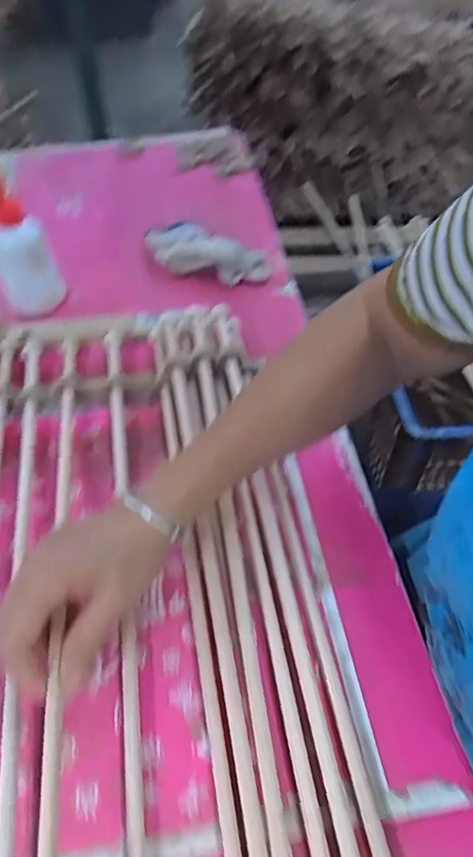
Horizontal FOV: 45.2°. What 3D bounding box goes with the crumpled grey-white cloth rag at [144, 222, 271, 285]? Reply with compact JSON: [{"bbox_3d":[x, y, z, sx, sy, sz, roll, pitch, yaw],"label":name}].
[{"bbox_3d":[-0.034,-0.224,0.705,0.148,0.031,0.106,3,50,4],"label":"crumpled grey-white cloth rag"}]

